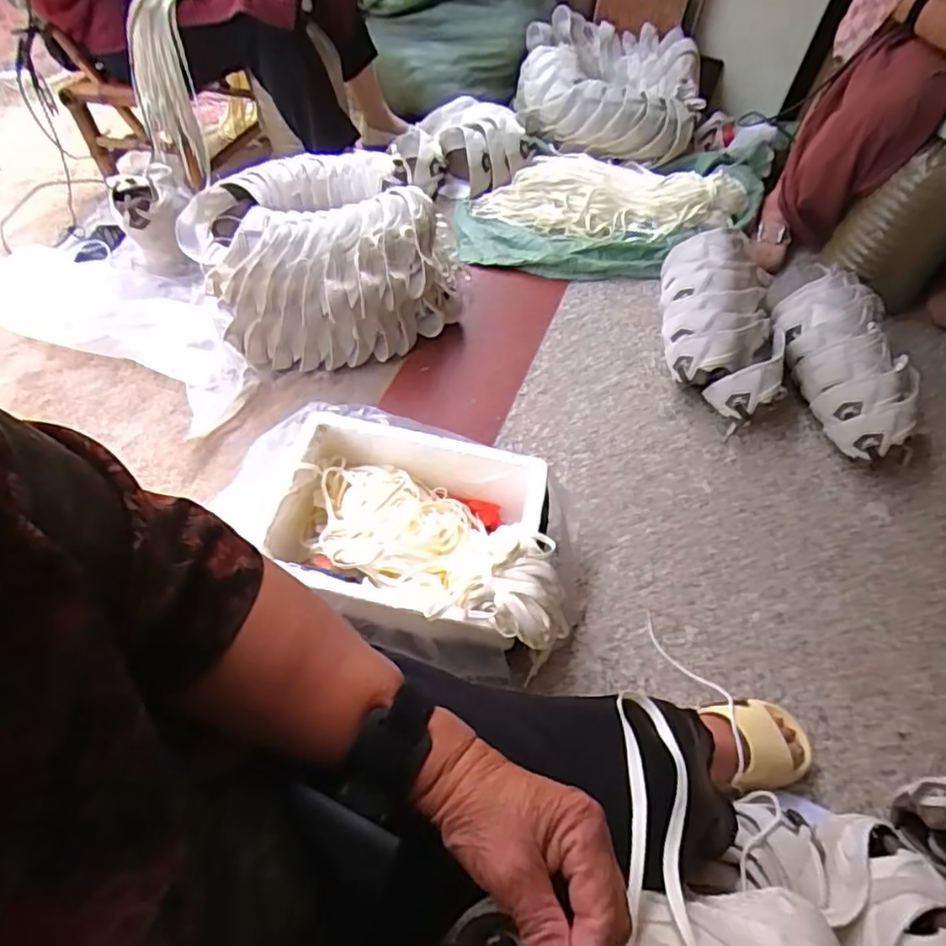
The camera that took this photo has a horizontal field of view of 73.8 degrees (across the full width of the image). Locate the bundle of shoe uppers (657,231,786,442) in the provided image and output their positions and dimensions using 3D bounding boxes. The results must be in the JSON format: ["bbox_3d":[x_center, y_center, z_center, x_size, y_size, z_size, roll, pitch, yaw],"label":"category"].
[{"bbox_3d":[0.461,-0.276,1.173,0.209,0.144,0.399,4,56,-2],"label":"bundle of shoe uppers"}]

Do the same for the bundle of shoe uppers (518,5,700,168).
[{"bbox_3d":[0.331,-0.944,1.528,0.445,0.189,0.326,11,56,3],"label":"bundle of shoe uppers"}]

